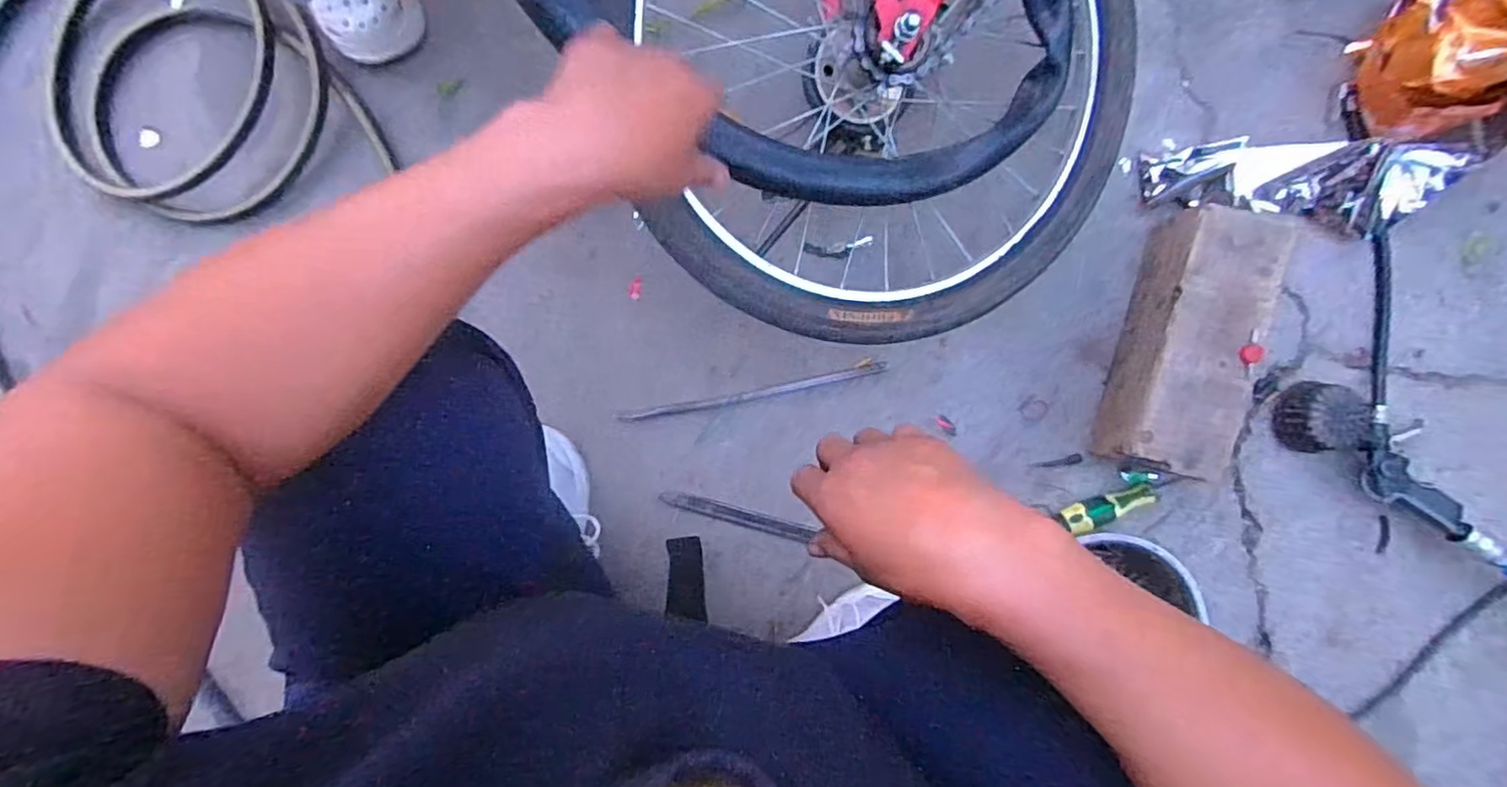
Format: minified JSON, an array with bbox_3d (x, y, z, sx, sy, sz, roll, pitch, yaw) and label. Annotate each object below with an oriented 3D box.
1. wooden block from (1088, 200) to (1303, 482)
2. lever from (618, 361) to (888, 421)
[{"bbox_3d":[0.426,-0.048,0.628,0.089,0.085,0.247,12,96,0],"label":"wooden block"},{"bbox_3d":[-0.001,0.000,0.712,0.297,0.006,0.015,-12,95,2],"label":"lever"}]

